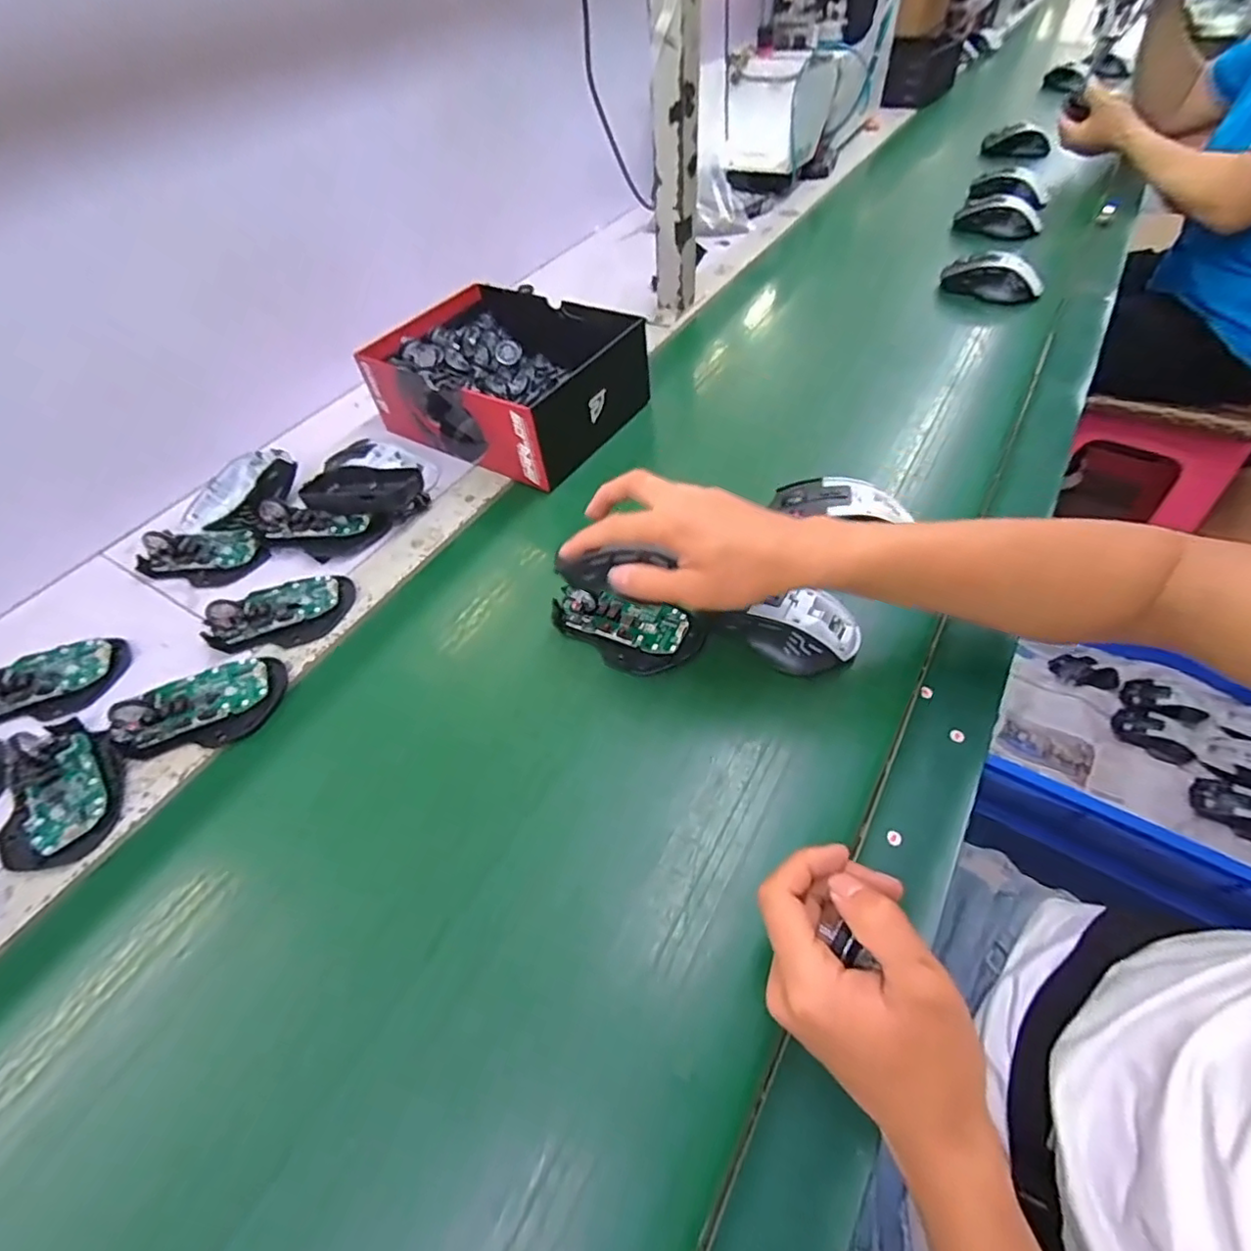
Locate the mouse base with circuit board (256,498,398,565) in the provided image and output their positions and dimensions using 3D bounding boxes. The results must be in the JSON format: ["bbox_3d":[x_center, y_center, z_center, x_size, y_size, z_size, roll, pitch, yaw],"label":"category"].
[{"bbox_3d":[-0.278,-0.090,0.538,0.107,0.030,0.048,3,52,7],"label":"mouse base with circuit board"}]

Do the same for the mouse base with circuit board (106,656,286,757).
[{"bbox_3d":[-0.315,0.057,0.430,0.116,0.030,0.064,-18,53,-10],"label":"mouse base with circuit board"}]

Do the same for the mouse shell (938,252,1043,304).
[{"bbox_3d":[0.462,-0.440,0.740,0.116,0.037,0.049,29,59,25],"label":"mouse shell"}]

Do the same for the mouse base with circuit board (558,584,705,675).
[{"bbox_3d":[0.000,0.005,0.448,0.114,0.020,0.055,9,53,12],"label":"mouse base with circuit board"}]

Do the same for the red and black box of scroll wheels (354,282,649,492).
[{"bbox_3d":[-0.128,-0.265,0.629,0.254,0.083,0.191,26,58,23],"label":"red and black box of scroll wheels"}]

